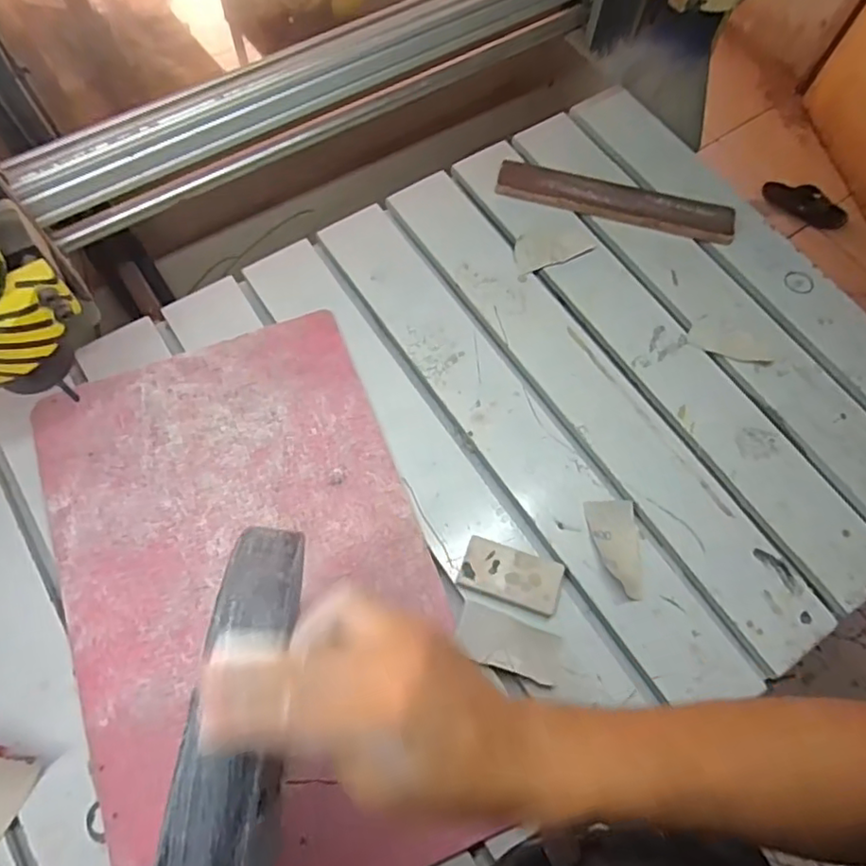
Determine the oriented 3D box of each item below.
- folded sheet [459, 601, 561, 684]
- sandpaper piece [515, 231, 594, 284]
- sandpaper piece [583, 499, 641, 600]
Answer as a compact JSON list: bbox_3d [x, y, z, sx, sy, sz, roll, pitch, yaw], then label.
[{"bbox_3d":[0.073,0.201,0.576,0.098,0.015,0.049,19,68,5],"label":"folded sheet"},{"bbox_3d":[0.141,-0.227,0.735,0.098,0.004,0.049,-26,82,-9],"label":"sandpaper piece"},{"bbox_3d":[0.186,0.116,0.606,0.049,0.006,0.097,-3,68,-4],"label":"sandpaper piece"}]

